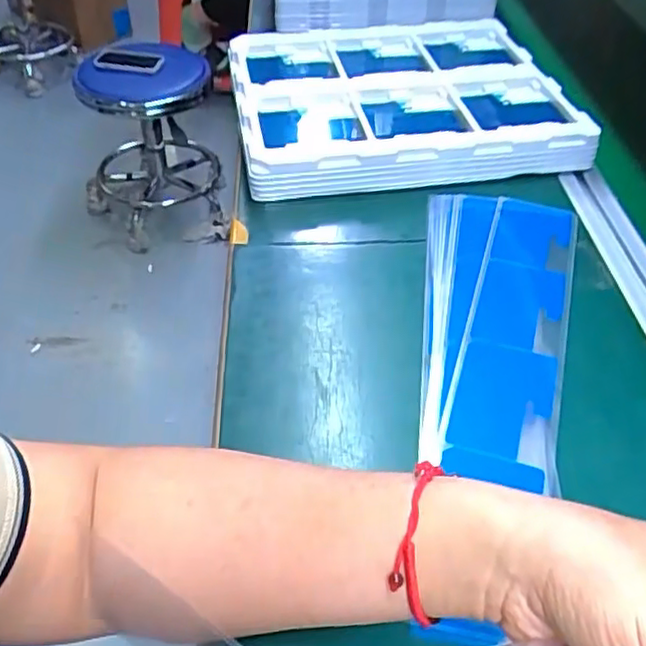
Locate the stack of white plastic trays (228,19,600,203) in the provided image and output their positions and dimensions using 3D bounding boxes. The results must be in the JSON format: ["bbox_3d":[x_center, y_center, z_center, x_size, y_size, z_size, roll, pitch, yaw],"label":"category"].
[{"bbox_3d":[0.069,-0.227,0.664,0.309,0.054,0.269,-5,45,-7],"label":"stack of white plastic trays"}]

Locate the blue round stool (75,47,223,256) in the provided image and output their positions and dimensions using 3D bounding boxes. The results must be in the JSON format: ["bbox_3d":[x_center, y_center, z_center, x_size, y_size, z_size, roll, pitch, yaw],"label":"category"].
[{"bbox_3d":[-0.438,-0.429,1.610,0.349,0.439,0.312,-11,46,-13],"label":"blue round stool"}]

